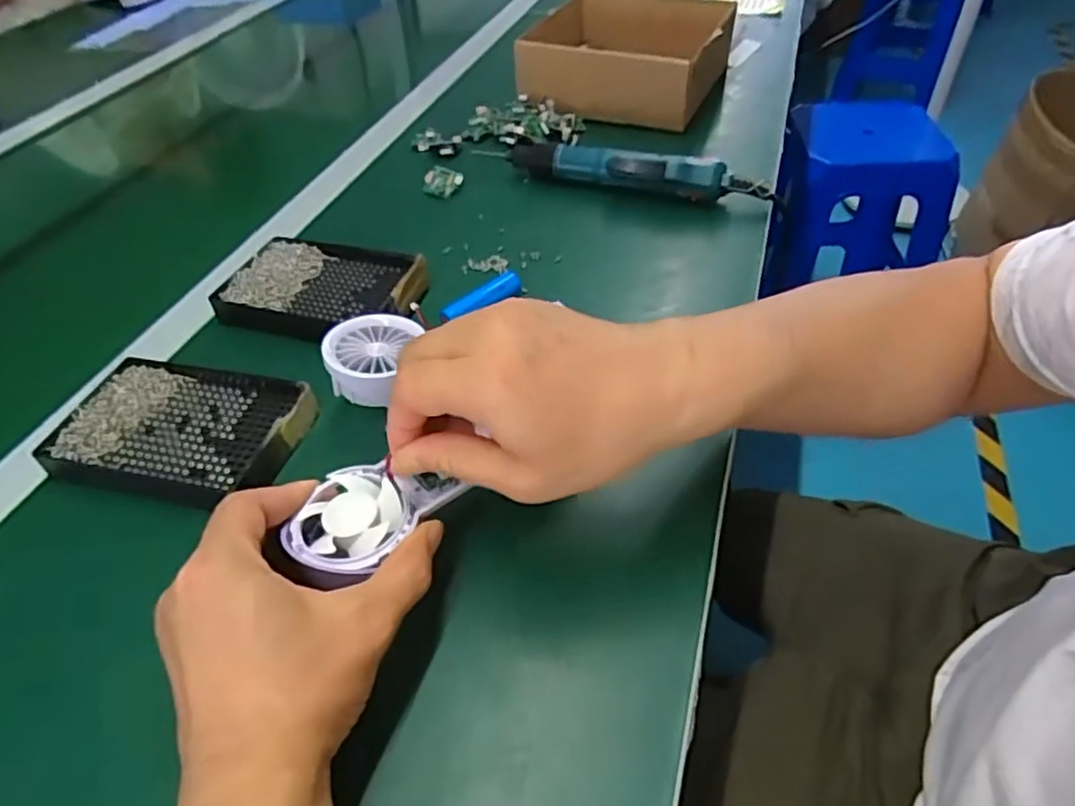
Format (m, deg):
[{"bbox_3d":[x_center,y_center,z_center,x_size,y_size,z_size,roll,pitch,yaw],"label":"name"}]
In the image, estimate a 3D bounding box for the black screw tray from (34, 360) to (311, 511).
[{"bbox_3d":[-0.219,0.016,0.408,0.139,0.016,0.096,7,47,11],"label":"black screw tray"}]

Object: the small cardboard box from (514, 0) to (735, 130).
[{"bbox_3d":[0.105,-0.397,0.752,0.199,0.068,0.215,11,47,15],"label":"small cardboard box"}]

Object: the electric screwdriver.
[{"bbox_3d":[0.067,-0.211,0.604,0.270,0.041,0.038,17,49,20],"label":"electric screwdriver"}]

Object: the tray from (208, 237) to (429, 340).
[{"bbox_3d":[-0.161,-0.086,0.506,0.143,0.028,0.089,11,47,15],"label":"tray"}]

